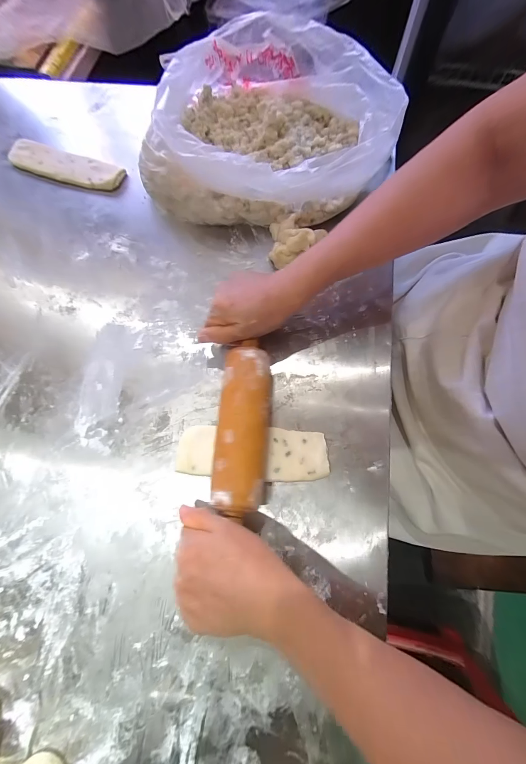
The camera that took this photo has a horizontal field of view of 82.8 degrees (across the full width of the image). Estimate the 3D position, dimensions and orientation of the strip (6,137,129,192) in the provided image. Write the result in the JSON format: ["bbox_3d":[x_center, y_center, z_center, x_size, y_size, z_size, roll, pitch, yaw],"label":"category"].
[{"bbox_3d":[-0.327,-0.355,0.492,0.200,0.017,0.053,21,75,9],"label":"strip"}]

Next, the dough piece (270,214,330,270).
[{"bbox_3d":[0.046,-0.200,0.422,0.071,0.035,0.064,0,73,2],"label":"dough piece"}]

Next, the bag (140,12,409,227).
[{"bbox_3d":[0.016,-0.345,0.424,0.306,0.117,0.274,24,75,9],"label":"bag"}]

